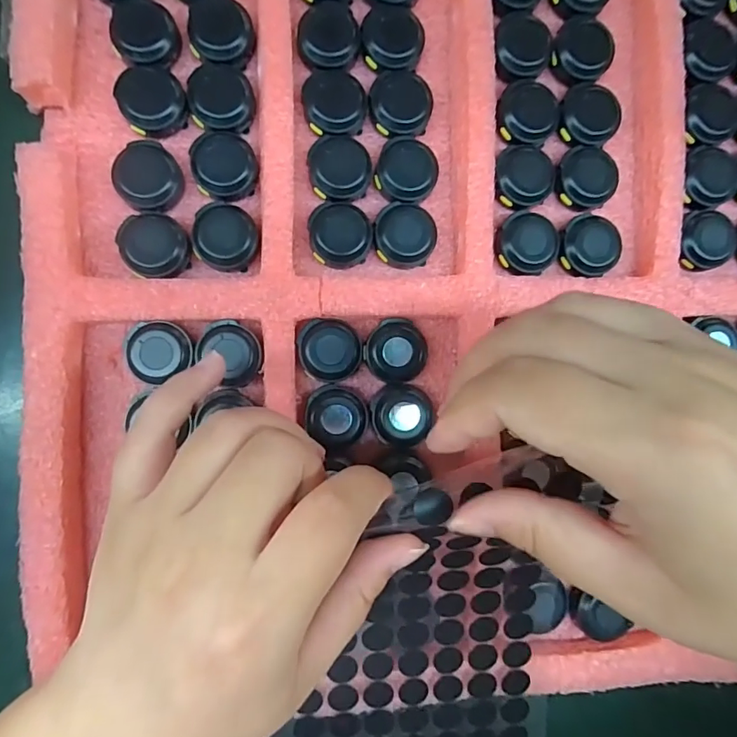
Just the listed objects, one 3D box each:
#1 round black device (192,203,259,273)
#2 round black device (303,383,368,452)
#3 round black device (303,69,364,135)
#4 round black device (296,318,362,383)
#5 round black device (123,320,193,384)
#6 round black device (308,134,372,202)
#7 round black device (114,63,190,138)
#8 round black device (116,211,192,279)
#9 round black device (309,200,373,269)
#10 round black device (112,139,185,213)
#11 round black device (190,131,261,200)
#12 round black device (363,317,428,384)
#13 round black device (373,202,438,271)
[{"bbox_3d":[-0.066,-0.061,0.228,0.029,0.012,0.029,0,89,-5],"label":"round black device"},{"bbox_3d":[-0.015,0.023,0.233,0.027,0.011,0.029,0,89,-5],"label":"round black device"},{"bbox_3d":[-0.016,-0.127,0.233,0.029,0.010,0.028,0,89,-5],"label":"round black device"},{"bbox_3d":[-0.019,-0.009,0.233,0.029,0.012,0.029,0,89,-5],"label":"round black device"},{"bbox_3d":[-0.096,-0.008,0.224,0.027,0.014,0.028,0,89,-5],"label":"round black device"},{"bbox_3d":[-0.014,-0.096,0.233,0.029,0.010,0.028,0,89,-5],"label":"round black device"},{"bbox_3d":[-0.101,-0.125,0.226,0.028,0.011,0.032,-27,92,-5],"label":"round black device"},{"bbox_3d":[-0.098,-0.056,0.225,0.029,0.011,0.030,0,89,-5],"label":"round black device"},{"bbox_3d":[-0.013,-0.065,0.234,0.029,0.011,0.030,-10,90,-5],"label":"round black device"},{"bbox_3d":[-0.101,-0.087,0.225,0.029,0.011,0.029,0,89,-5],"label":"round black device"},{"bbox_3d":[-0.067,-0.095,0.228,0.029,0.011,0.030,0,89,-5],"label":"round black device"},{"bbox_3d":[0.013,-0.008,0.236,0.028,0.011,0.030,0,89,-5],"label":"round black device"},{"bbox_3d":[0.018,-0.065,0.237,0.029,0.011,0.029,0,89,-5],"label":"round black device"}]

